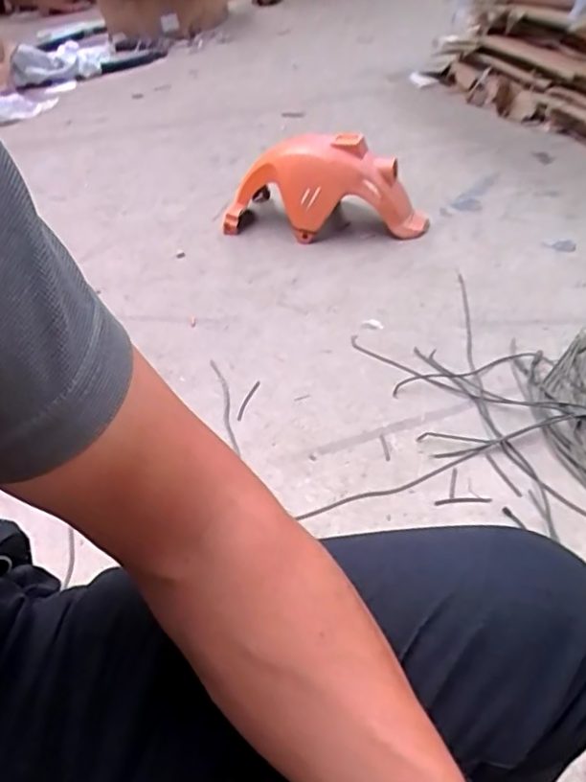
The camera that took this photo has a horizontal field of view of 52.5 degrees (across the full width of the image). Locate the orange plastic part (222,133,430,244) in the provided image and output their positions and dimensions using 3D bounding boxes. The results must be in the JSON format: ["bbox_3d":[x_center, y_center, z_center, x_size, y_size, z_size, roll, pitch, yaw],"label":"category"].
[{"bbox_3d":[0.069,-0.480,1.380,0.489,0.180,0.241,9,45,17],"label":"orange plastic part"}]

